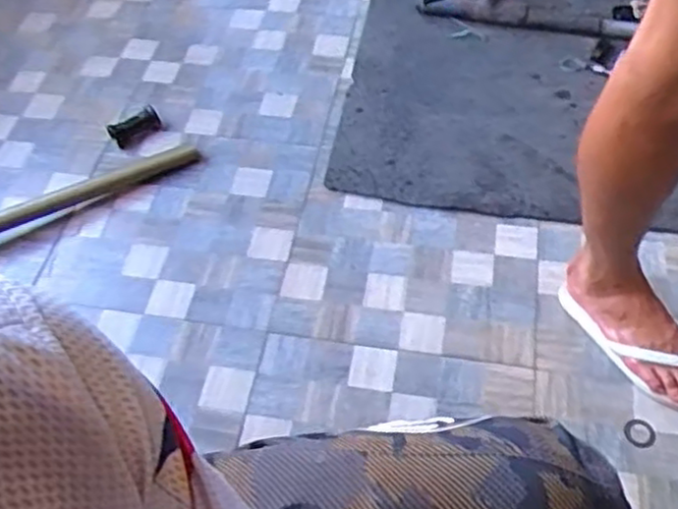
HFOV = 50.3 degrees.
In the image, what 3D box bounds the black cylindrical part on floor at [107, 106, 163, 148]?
[{"bbox_3d":[-0.377,-0.235,1.345,0.093,0.039,0.048,-30,58,-19],"label":"black cylindrical part on floor"}]

